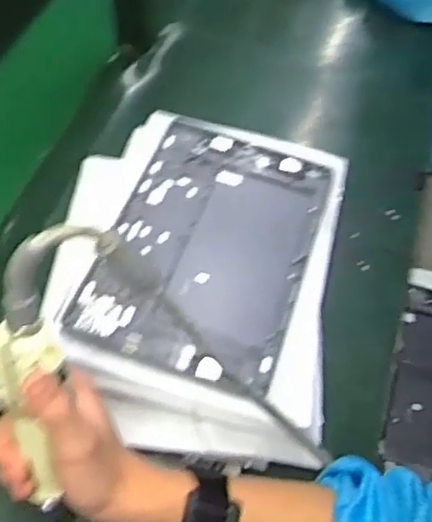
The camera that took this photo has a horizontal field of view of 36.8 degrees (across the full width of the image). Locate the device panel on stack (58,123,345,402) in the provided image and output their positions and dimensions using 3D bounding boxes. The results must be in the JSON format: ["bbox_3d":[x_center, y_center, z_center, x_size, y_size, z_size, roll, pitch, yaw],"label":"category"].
[{"bbox_3d":[0.003,-0.021,0.577,0.176,0.014,0.271,20,56,6],"label":"device panel on stack"}]

